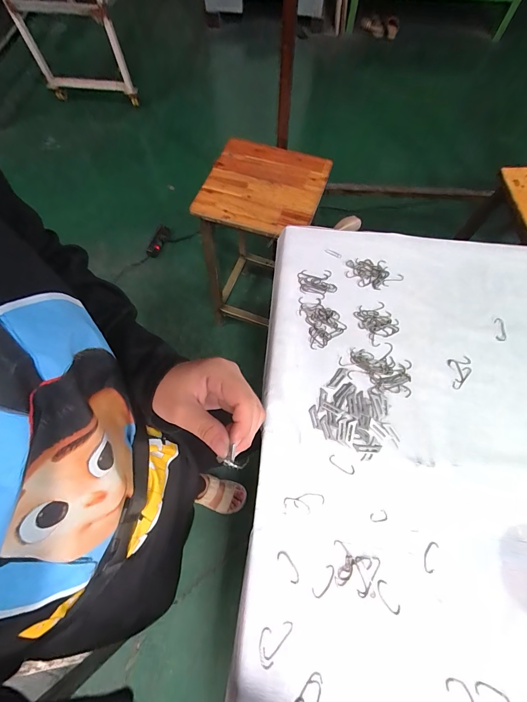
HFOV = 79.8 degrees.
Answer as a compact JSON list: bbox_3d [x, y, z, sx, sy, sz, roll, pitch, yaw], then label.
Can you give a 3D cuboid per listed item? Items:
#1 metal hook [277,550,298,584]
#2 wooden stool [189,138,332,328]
[{"bbox_3d":[0.029,0.243,0.355,0.013,0.004,0.035,-31,71,-14],"label":"metal hook"},{"bbox_3d":[-0.005,-0.344,1.043,0.293,0.495,0.304,21,68,7],"label":"wooden stool"}]

